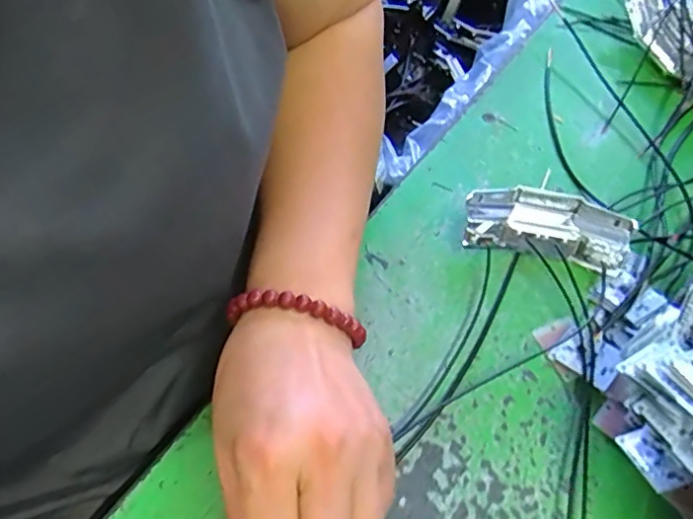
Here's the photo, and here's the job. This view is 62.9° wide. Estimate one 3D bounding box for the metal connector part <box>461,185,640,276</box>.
[{"bbox_3d":[0.118,-0.019,0.335,0.095,0.029,0.038,8,54,4],"label":"metal connector part"}]

